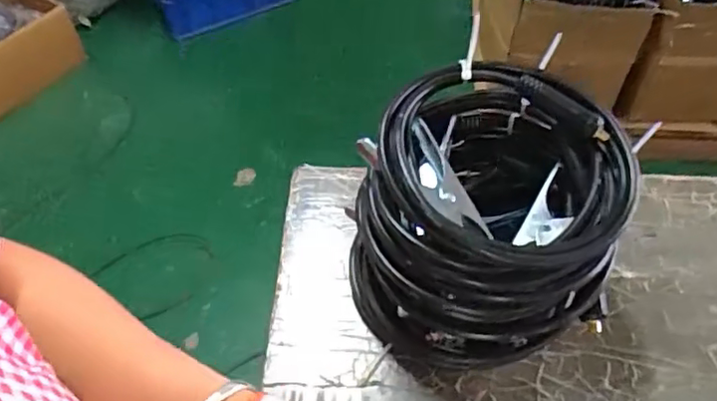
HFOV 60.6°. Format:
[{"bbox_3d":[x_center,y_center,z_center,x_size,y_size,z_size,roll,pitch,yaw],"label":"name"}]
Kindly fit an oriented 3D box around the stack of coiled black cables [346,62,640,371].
[{"bbox_3d":[0.099,0.017,0.512,0.194,0.182,0.190,4,52,7],"label":"stack of coiled black cables"}]

